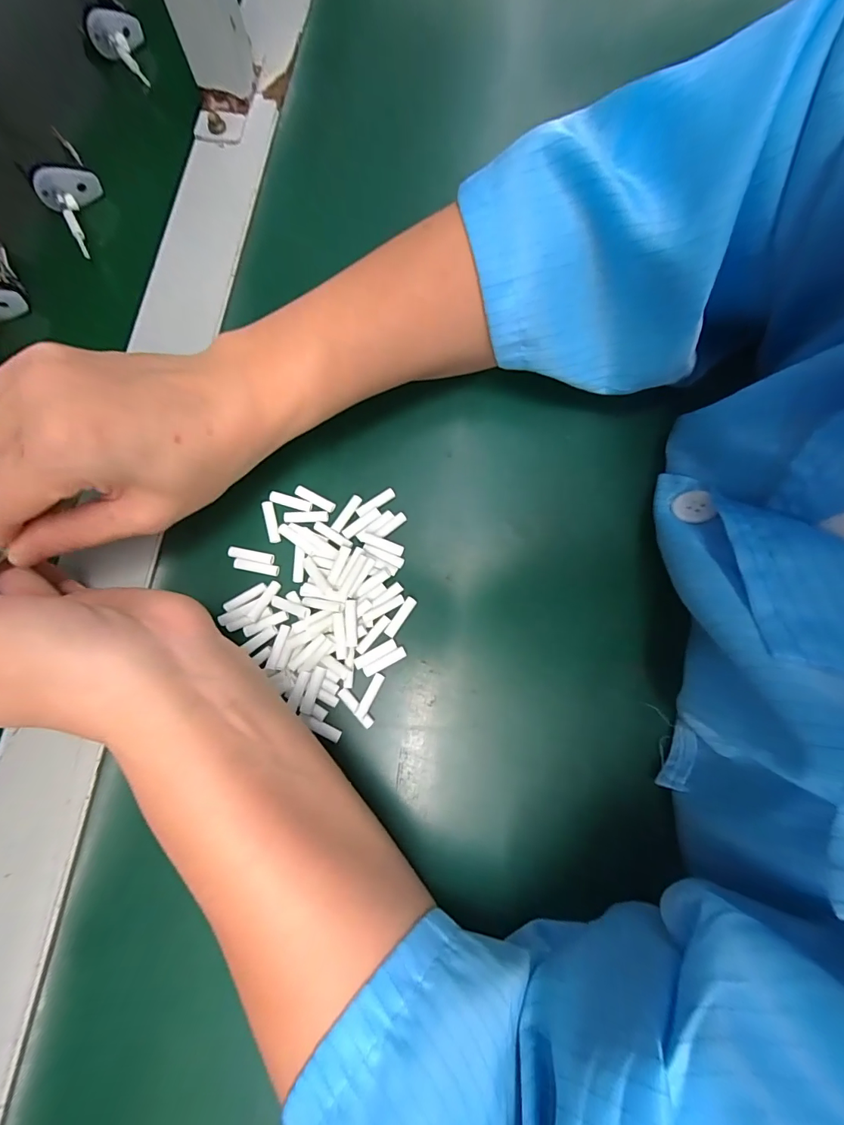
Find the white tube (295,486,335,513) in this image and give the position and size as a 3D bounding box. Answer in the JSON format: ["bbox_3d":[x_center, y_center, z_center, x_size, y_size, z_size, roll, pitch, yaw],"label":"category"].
[{"bbox_3d":[-0.058,-0.035,0.228,0.024,0.004,0.006,27,79,4],"label":"white tube"}]

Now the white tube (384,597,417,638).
[{"bbox_3d":[-0.011,0.028,0.217,0.006,0.004,0.022,33,79,5],"label":"white tube"}]

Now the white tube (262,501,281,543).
[{"bbox_3d":[-0.080,-0.022,0.225,0.007,0.004,0.023,-14,79,-5],"label":"white tube"}]

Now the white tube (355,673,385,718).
[{"bbox_3d":[-0.025,0.065,0.208,0.006,0.004,0.022,26,79,4],"label":"white tube"}]

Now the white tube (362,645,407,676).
[{"bbox_3d":[-0.019,0.049,0.211,0.023,0.004,0.006,-28,80,-7],"label":"white tube"}]

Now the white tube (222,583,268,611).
[{"bbox_3d":[-0.090,0.018,0.216,0.023,0.004,0.006,-30,81,-7],"label":"white tube"}]

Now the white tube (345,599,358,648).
[{"bbox_3d":[-0.035,0.030,0.210,0.006,0.005,0.023,-4,78,-3],"label":"white tube"}]

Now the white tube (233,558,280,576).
[{"bbox_3d":[-0.086,0.002,0.220,0.023,0.004,0.006,11,78,1],"label":"white tube"}]

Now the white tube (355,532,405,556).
[{"bbox_3d":[-0.022,-0.010,0.222,0.026,0.006,0.006,18,78,2],"label":"white tube"}]

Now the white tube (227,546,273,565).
[{"bbox_3d":[-0.090,-0.004,0.222,0.024,0.004,0.006,11,78,1],"label":"white tube"}]

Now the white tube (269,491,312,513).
[{"bbox_3d":[-0.071,-0.033,0.228,0.023,0.004,0.006,16,78,2],"label":"white tube"}]

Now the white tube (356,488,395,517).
[{"bbox_3d":[-0.025,-0.033,0.227,0.023,0.004,0.006,-31,81,-8],"label":"white tube"}]

